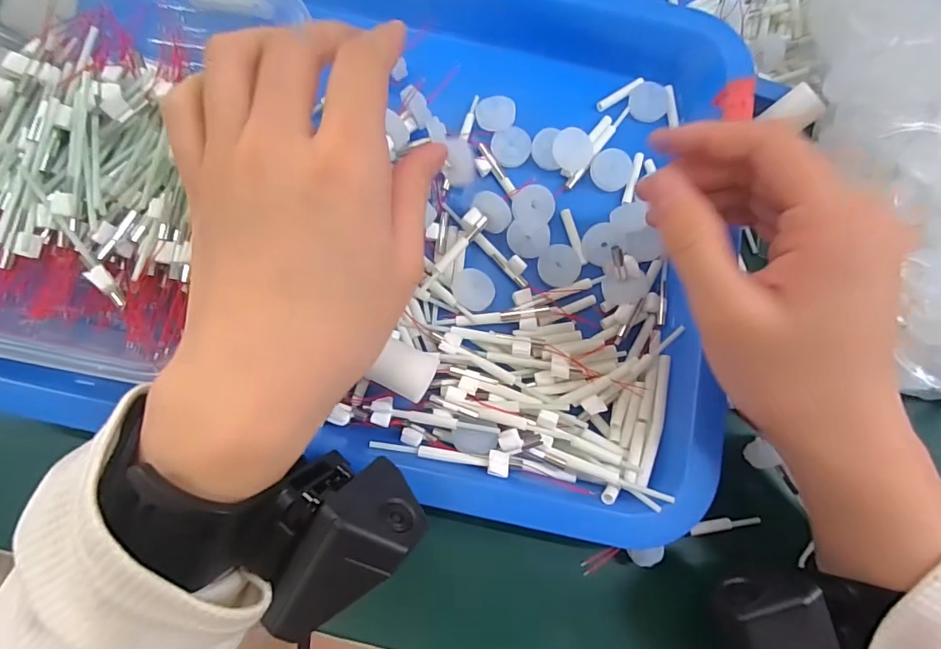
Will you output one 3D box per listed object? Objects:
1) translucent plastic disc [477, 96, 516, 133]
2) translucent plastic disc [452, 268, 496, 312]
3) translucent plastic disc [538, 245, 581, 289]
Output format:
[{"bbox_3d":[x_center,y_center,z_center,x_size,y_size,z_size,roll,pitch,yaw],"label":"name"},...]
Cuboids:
[{"bbox_3d":[0.013,-0.111,0.250,0.020,0.005,0.018,15,69,3],"label":"translucent plastic disc"},{"bbox_3d":[0.002,-0.017,0.228,0.020,0.004,0.020,0,88,-16],"label":"translucent plastic disc"},{"bbox_3d":[0.045,-0.029,0.238,0.021,0.004,0.021,0,96,1],"label":"translucent plastic disc"}]

